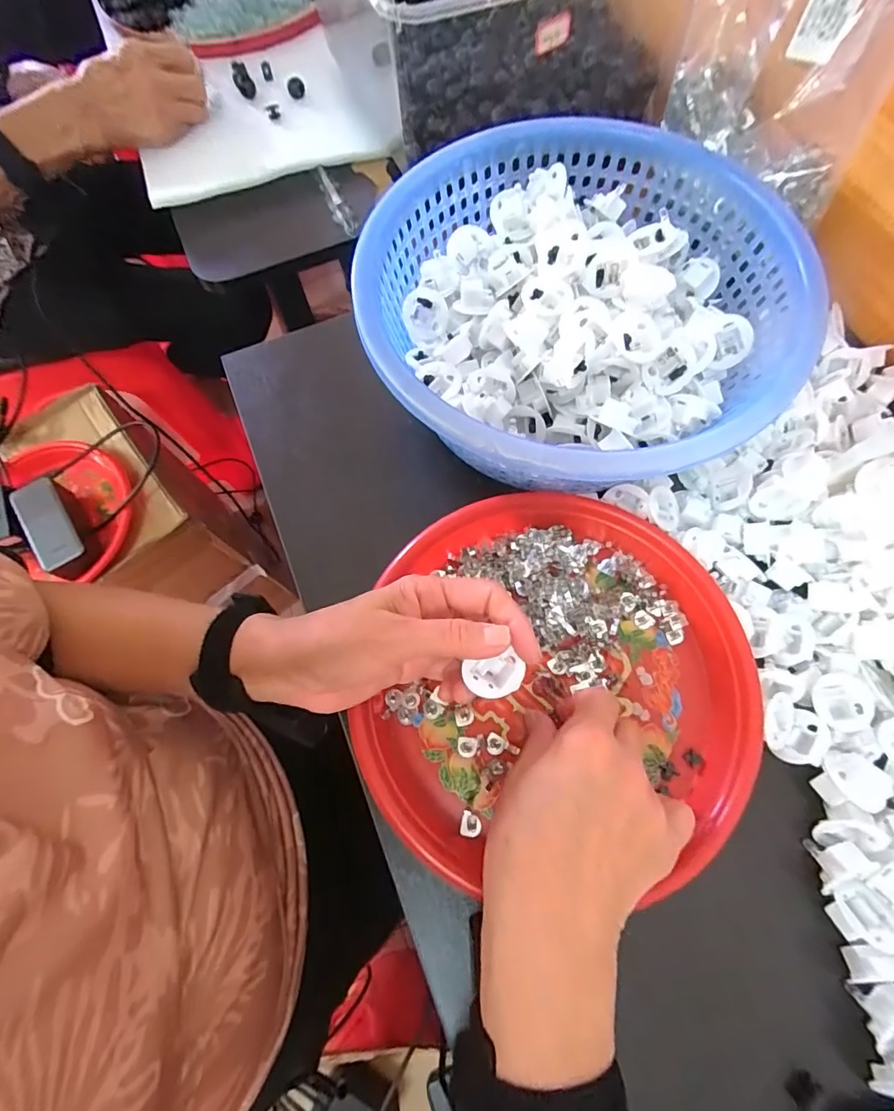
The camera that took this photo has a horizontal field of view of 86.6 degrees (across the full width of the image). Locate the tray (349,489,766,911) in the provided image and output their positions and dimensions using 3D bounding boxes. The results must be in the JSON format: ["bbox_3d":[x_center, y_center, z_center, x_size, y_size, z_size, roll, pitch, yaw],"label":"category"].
[{"bbox_3d":[0.069,0.071,0.302,0.231,0.028,0.224,-1,71,2],"label":"tray"}]

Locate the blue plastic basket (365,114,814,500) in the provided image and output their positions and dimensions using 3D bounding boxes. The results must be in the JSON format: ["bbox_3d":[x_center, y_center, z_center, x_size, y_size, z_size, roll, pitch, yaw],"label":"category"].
[{"bbox_3d":[0.086,-0.159,0.335,0.263,0.096,0.274,-1,71,2],"label":"blue plastic basket"}]

